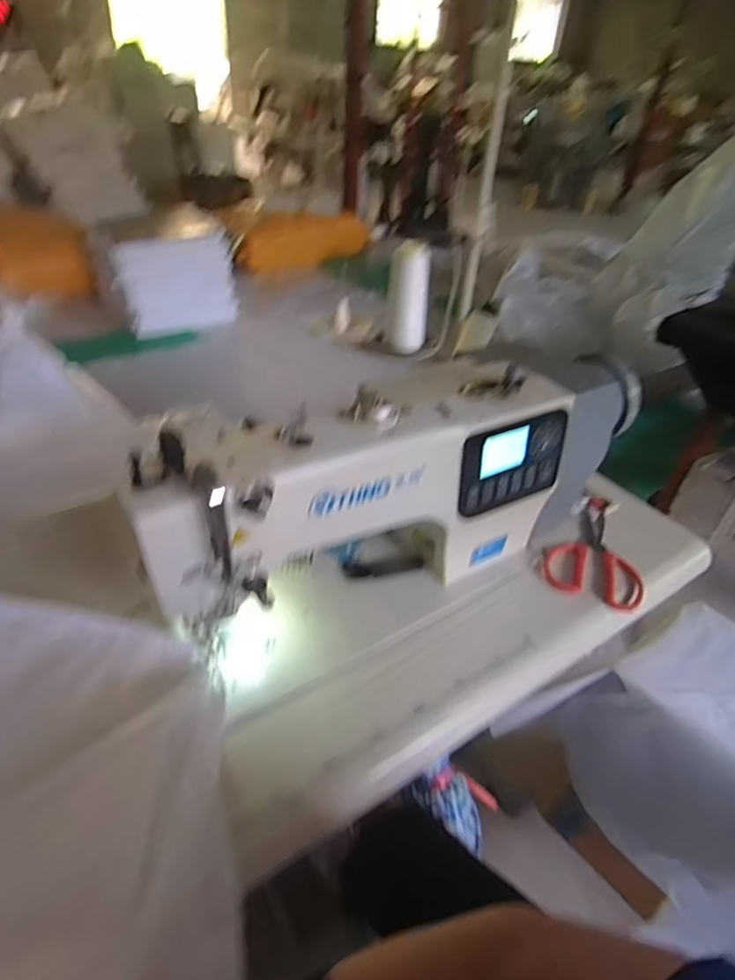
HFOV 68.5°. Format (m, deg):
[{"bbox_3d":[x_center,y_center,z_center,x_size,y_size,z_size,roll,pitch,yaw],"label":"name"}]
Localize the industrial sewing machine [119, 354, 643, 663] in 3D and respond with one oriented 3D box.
[{"bbox_3d":[0.019,-0.005,0.574,0.496,0.208,0.134,-20,44,-28],"label":"industrial sewing machine"}]

